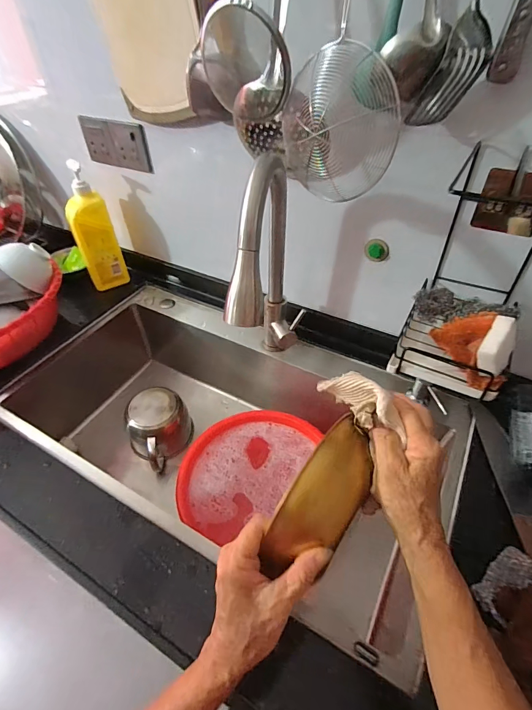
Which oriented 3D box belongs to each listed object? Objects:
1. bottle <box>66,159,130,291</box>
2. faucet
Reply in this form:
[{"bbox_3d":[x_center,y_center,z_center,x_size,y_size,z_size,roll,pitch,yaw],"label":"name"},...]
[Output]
[{"bbox_3d":[-0.388,-0.275,0.839,0.085,0.262,0.061,-26,50,-23],"label":"bottle"},{"bbox_3d":[0.008,-0.100,0.565,0.070,0.343,0.225,9,46,10],"label":"faucet"}]

